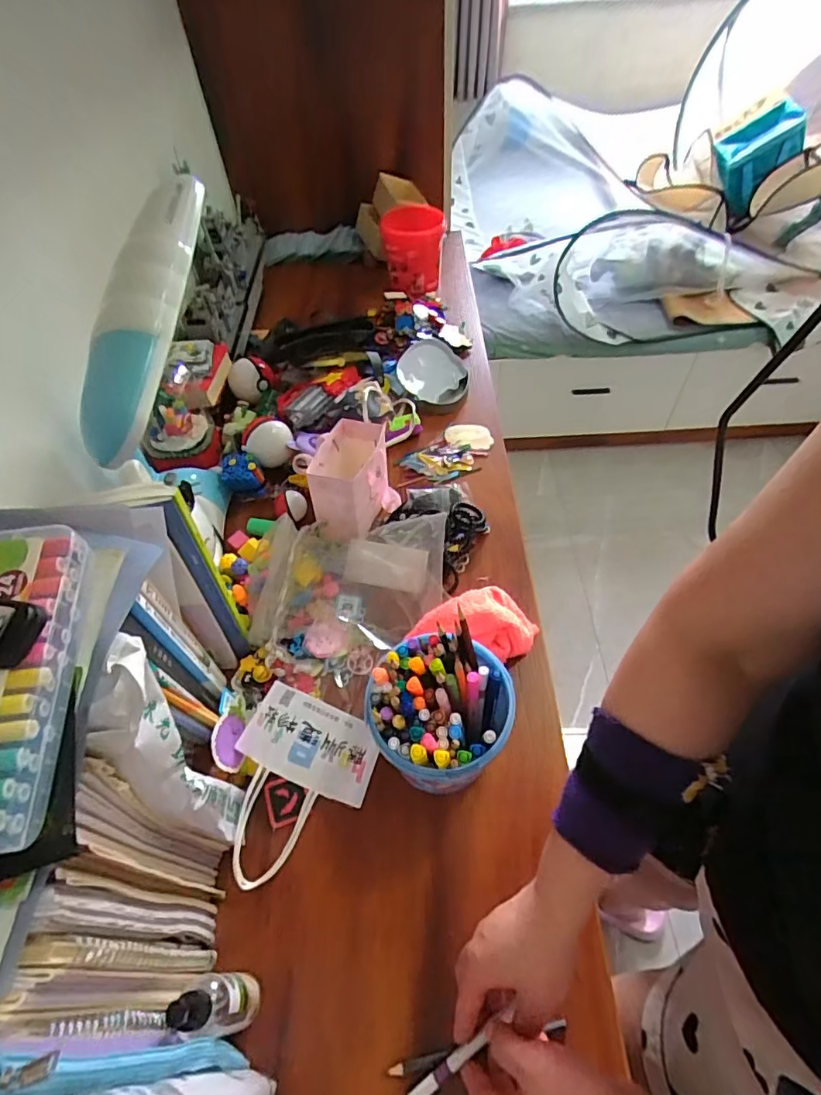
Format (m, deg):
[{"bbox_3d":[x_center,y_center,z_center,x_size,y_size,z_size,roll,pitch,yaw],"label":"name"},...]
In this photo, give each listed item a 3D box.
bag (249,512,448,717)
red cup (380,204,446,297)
[{"bbox_3d":[-0.077,0.061,0.651,0.234,0.058,0.233,0,54,3],"label":"bag"},{"bbox_3d":[0.006,-0.614,1.087,0.125,0.131,0.114,-8,54,-3],"label":"red cup"}]

